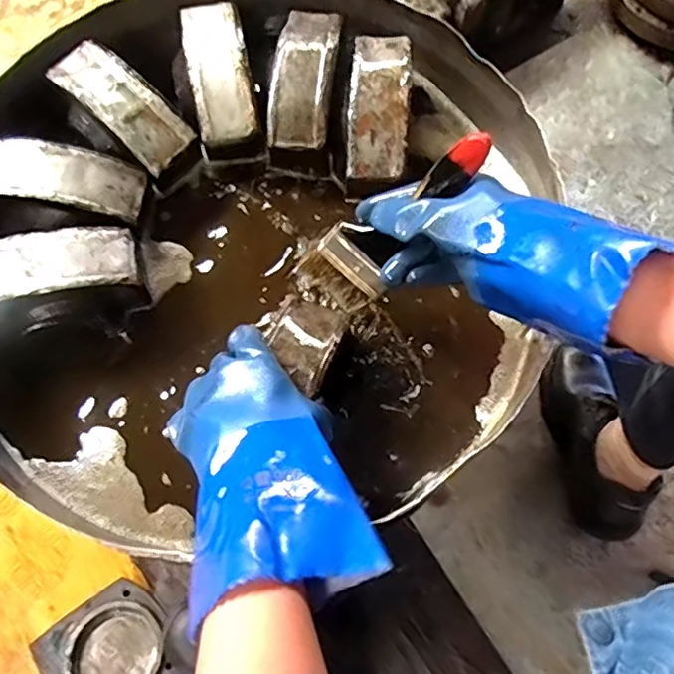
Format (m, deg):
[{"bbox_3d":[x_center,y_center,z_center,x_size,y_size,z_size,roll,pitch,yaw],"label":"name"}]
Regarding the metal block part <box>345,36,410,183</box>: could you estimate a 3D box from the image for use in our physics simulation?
[{"bbox_3d":[0.041,-0.234,0.590,0.057,0.035,0.157,5,71,-1],"label":"metal block part"}]

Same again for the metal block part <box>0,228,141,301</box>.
[{"bbox_3d":[-0.263,-0.063,0.530,0.158,0.025,0.060,-10,72,-5],"label":"metal block part"}]

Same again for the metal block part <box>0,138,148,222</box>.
[{"bbox_3d":[-0.270,-0.151,0.564,0.161,0.031,0.060,11,71,2],"label":"metal block part"}]

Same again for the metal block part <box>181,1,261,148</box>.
[{"bbox_3d":[-0.122,-0.278,0.609,0.059,0.036,0.159,-11,72,-6],"label":"metal block part"}]

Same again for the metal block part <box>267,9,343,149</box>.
[{"bbox_3d":[-0.033,-0.270,0.606,0.060,0.033,0.160,8,71,1],"label":"metal block part"}]

